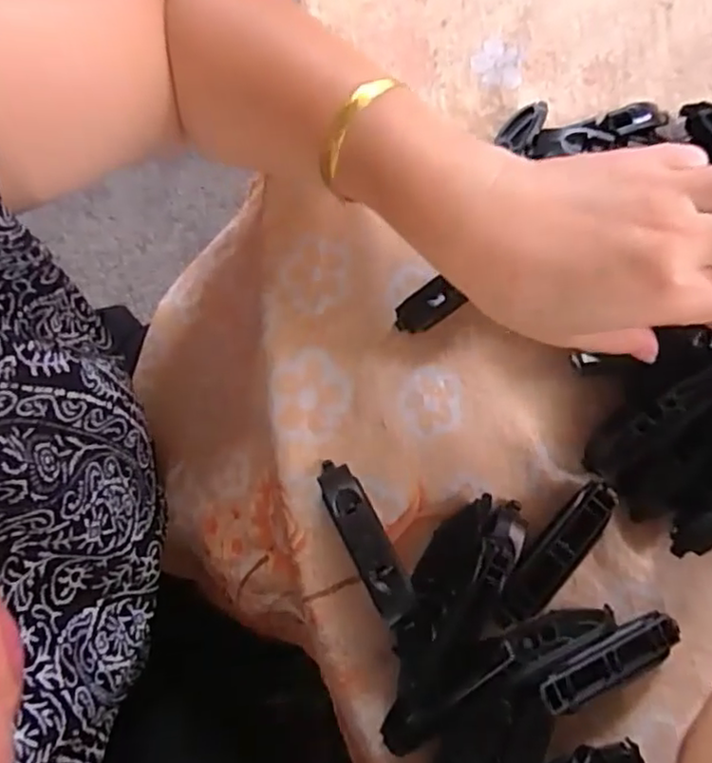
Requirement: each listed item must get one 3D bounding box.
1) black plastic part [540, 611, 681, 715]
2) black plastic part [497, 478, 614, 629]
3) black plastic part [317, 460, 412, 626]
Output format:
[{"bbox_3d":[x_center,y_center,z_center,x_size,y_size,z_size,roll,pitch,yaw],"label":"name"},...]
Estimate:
[{"bbox_3d":[0.114,0.126,0.280,0.073,0.008,0.020,-20,80,-17],"label":"black plastic part"},{"bbox_3d":[0.094,0.081,0.295,0.019,0.013,0.079,43,82,6],"label":"black plastic part"},{"bbox_3d":[0.003,0.071,0.288,0.018,0.016,0.077,-27,68,-5],"label":"black plastic part"}]

